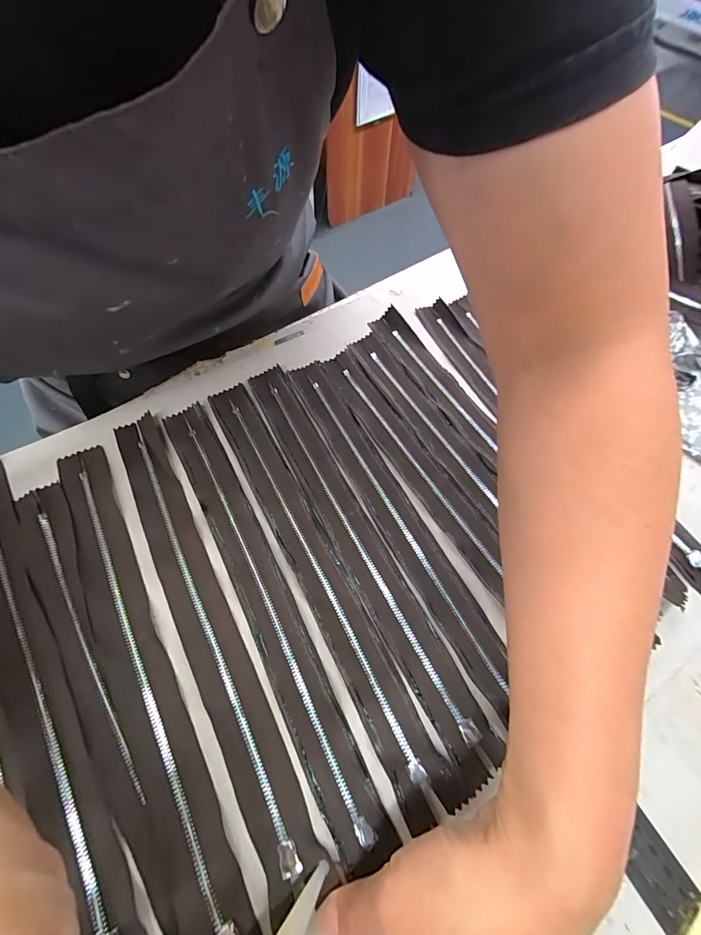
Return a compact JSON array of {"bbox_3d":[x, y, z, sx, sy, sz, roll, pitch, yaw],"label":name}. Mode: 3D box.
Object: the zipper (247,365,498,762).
[{"bbox_3d":[-0.001,0.042,0.269,0.030,0.008,0.299,-26,69,-15],"label":"zipper"}]

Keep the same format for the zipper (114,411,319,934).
[{"bbox_3d":[-0.098,0.091,0.239,0.032,0.008,0.301,-24,68,-14],"label":"zipper"}]

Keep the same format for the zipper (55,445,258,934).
[{"bbox_3d":[-0.132,0.110,0.224,0.035,0.007,0.295,-25,69,-15],"label":"zipper"}]

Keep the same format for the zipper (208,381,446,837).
[{"bbox_3d":[-0.027,0.062,0.259,0.033,0.007,0.308,-25,69,-15],"label":"zipper"}]

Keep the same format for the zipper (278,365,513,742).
[{"bbox_3d":[0.028,0.027,0.280,0.035,0.006,0.285,-26,69,-15],"label":"zipper"}]

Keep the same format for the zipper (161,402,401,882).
[{"bbox_3d":[-0.060,0.080,0.248,0.035,0.008,0.302,-25,69,-14],"label":"zipper"}]

